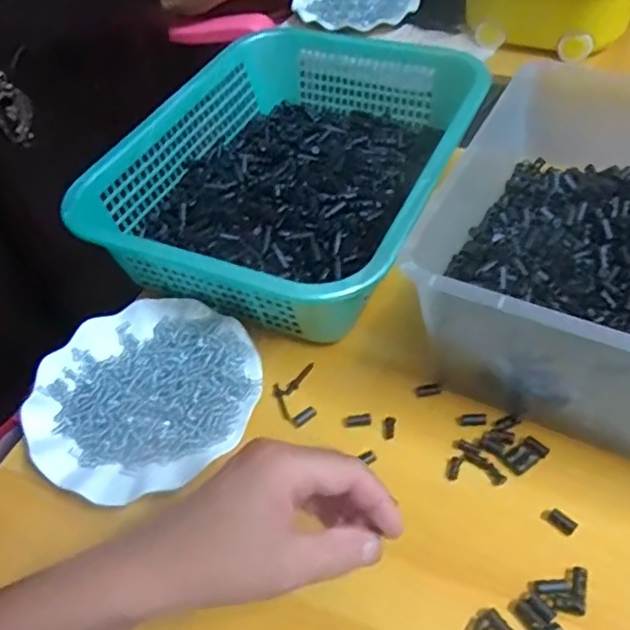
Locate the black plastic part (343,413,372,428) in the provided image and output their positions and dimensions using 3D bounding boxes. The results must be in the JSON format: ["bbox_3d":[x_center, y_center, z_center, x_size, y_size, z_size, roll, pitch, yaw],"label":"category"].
[{"bbox_3d":[0.033,0.082,0.486,0.023,0.004,0.011,-7,49,-1],"label":"black plastic part"}]

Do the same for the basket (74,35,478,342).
[{"bbox_3d":[-0.012,-0.153,0.624,0.294,0.088,0.381,18,53,20],"label":"basket"}]

